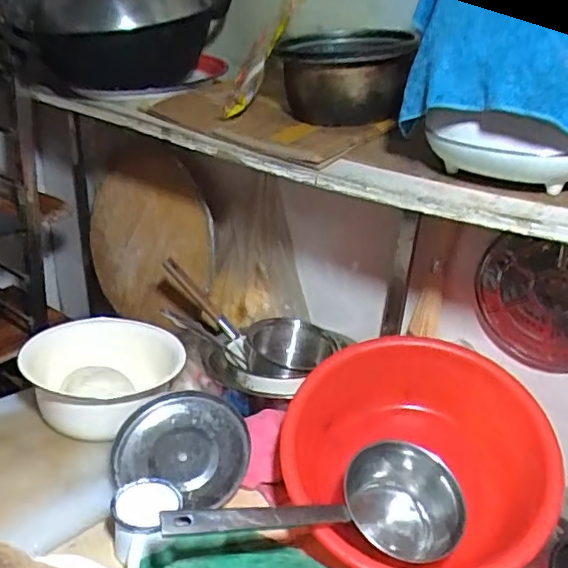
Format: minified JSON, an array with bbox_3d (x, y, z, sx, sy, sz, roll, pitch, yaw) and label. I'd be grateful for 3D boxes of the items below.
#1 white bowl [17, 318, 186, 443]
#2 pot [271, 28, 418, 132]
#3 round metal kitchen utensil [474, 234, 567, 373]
[{"bbox_3d":[-0.315,0.159,1.004,0.242,0.108,0.248,4,25,-2],"label":"white bowl"},{"bbox_3d":[0.083,-0.311,0.859,0.169,0.124,0.209,1,25,-8],"label":"pot"},{"bbox_3d":[0.400,0.036,0.857,0.226,0.202,0.039,21,29,30],"label":"round metal kitchen utensil"}]

